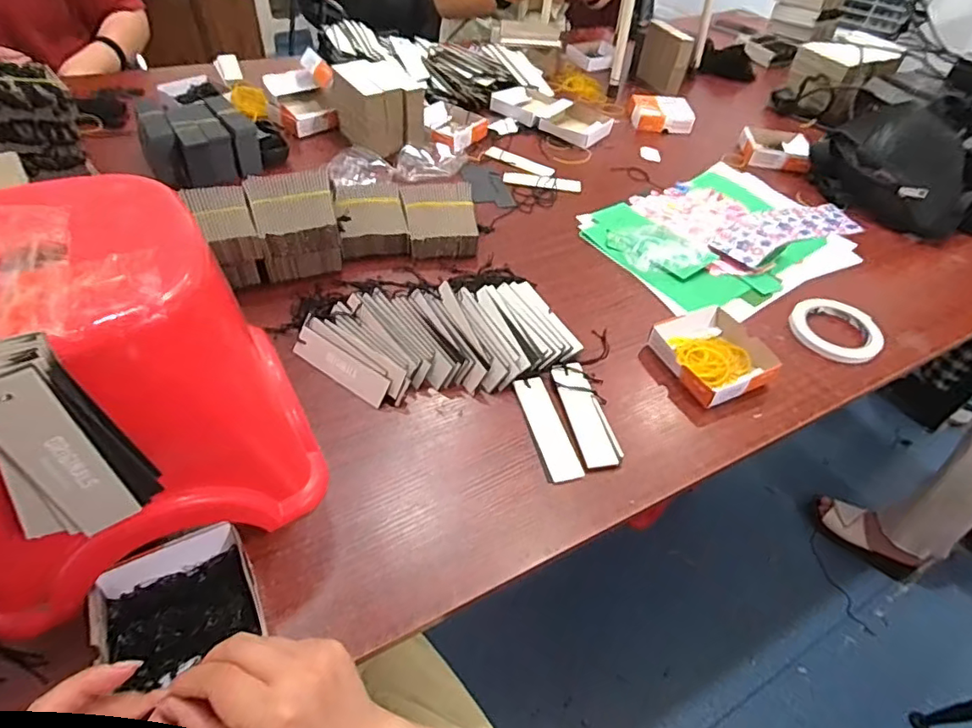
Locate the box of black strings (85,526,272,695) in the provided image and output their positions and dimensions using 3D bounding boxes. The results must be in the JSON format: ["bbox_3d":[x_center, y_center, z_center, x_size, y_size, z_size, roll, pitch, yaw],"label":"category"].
[{"bbox_3d":[-0.227,0.179,0.402,0.105,0.031,0.084,-22,56,-22],"label":"box of black strings"}]

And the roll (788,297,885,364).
[{"bbox_3d":[0.446,-0.046,0.692,0.110,0.013,0.106,3,47,-3],"label":"roll"}]

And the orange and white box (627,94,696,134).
[{"bbox_3d":[0.348,-0.498,1.084,0.120,0.035,0.098,3,47,-2],"label":"orange and white box"}]

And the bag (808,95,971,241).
[{"bbox_3d":[0.778,-0.343,0.930,0.363,0.114,0.262,-10,49,-13],"label":"bag"}]

